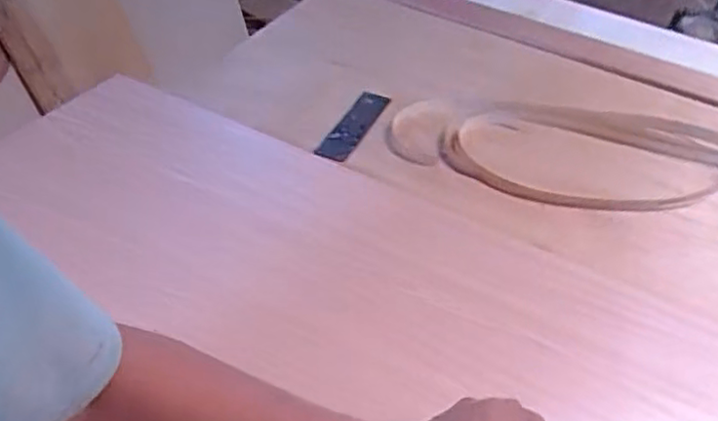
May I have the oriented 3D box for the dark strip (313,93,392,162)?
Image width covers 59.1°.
[{"bbox_3d":[-0.006,-0.135,1.013,0.051,0.009,0.181,24,49,10],"label":"dark strip"}]

